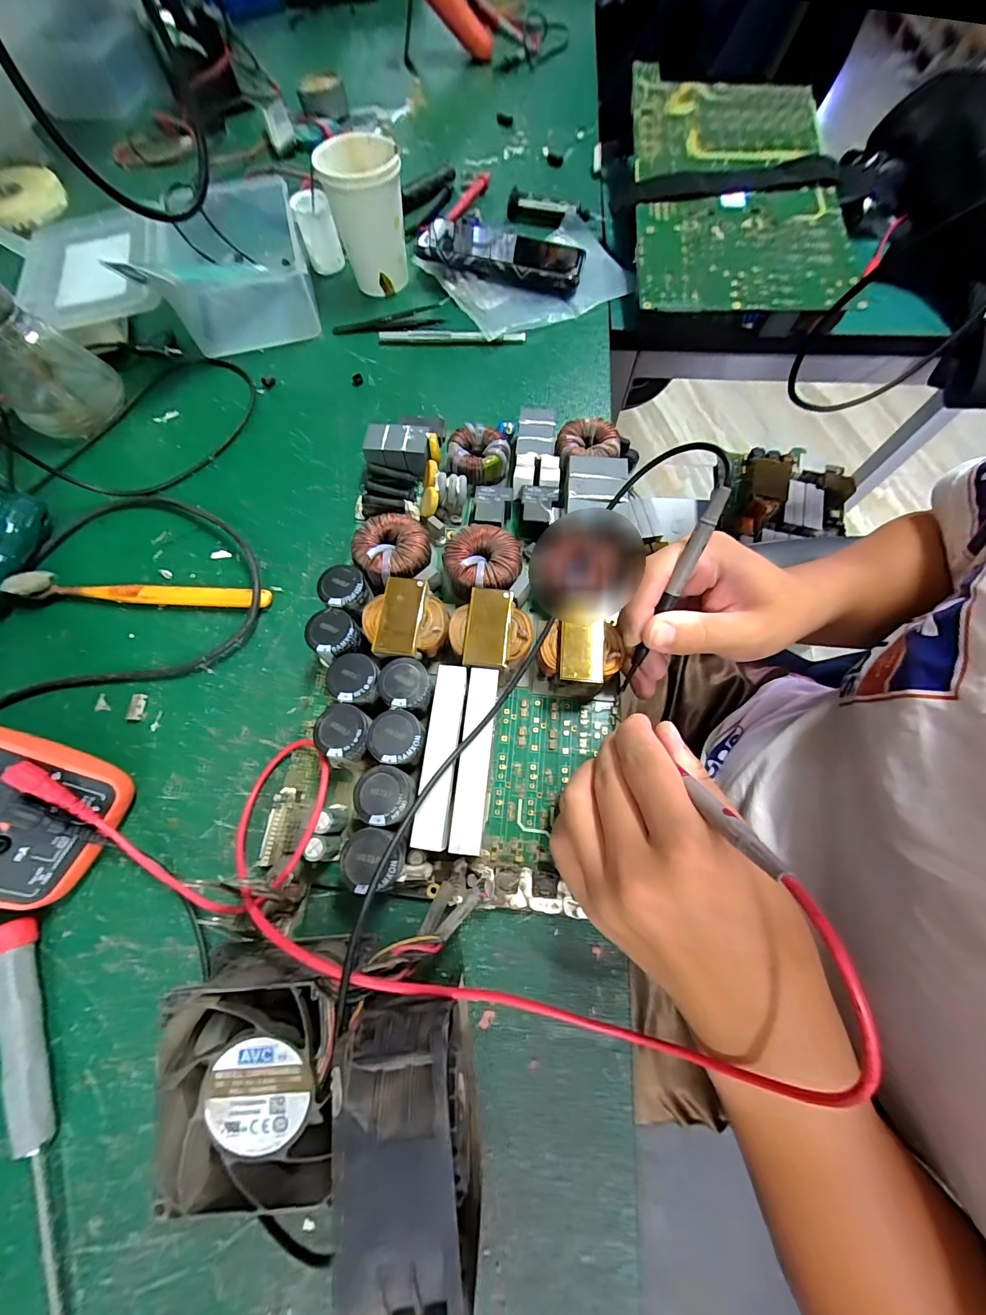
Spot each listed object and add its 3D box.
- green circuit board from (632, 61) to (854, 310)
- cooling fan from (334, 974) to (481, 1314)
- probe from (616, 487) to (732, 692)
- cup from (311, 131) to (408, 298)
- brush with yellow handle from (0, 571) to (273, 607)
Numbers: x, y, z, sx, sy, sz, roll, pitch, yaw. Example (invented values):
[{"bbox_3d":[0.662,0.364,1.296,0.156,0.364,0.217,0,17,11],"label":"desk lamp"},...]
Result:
[{"bbox_3d":[0.247,-0.492,0.435,0.194,0.012,0.356,3,75,2],"label":"green circuit board"},{"bbox_3d":[-0.029,0.180,0.171,0.042,0.081,0.081,-5,68,-1],"label":"cooling fan"},{"bbox_3d":[0.095,-0.030,0.232,0.008,0.123,0.005,23,30,9],"label":"probe"},{"bbox_3d":[-0.118,-0.413,0.401,0.064,0.100,0.085,-18,69,-7],"label":"cup"},{"bbox_3d":[-0.249,-0.047,0.302,0.182,0.014,0.018,2,68,1],"label":"brush with yellow handle"}]

